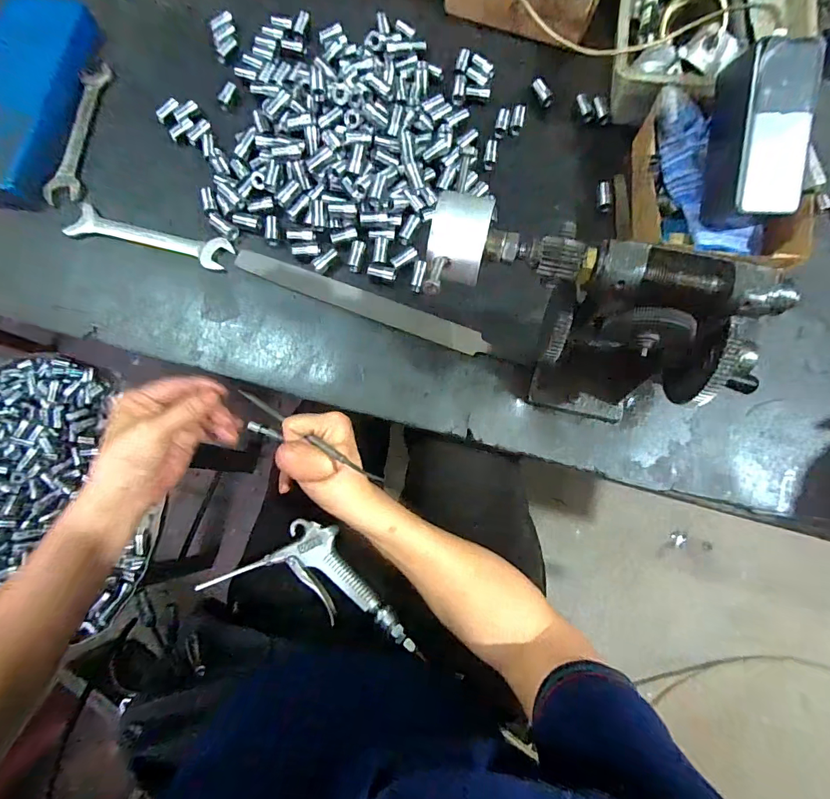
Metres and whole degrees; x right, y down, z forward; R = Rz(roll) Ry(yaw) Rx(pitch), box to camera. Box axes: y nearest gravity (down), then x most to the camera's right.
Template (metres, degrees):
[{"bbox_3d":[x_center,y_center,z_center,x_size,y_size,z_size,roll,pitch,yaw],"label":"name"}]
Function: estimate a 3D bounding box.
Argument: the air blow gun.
[{"bbox_3d":[-0.109,0.184,0.452,0.242,0.038,0.096,14,78,4],"label":"air blow gun"}]

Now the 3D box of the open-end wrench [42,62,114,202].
[{"bbox_3d":[-0.352,-0.285,0.451,0.032,0.008,0.175,3,77,2],"label":"open-end wrench"}]

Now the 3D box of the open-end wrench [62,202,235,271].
[{"bbox_3d":[-0.261,-0.159,0.420,0.162,0.009,0.036,16,78,4],"label":"open-end wrench"}]

